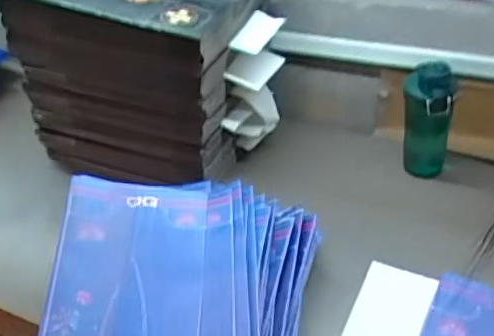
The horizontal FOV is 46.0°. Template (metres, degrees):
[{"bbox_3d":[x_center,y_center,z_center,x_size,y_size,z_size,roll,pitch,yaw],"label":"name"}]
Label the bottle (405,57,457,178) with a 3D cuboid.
[{"bbox_3d":[0.292,-0.071,0.951,0.074,0.209,0.069,3,42,15],"label":"bottle"}]

